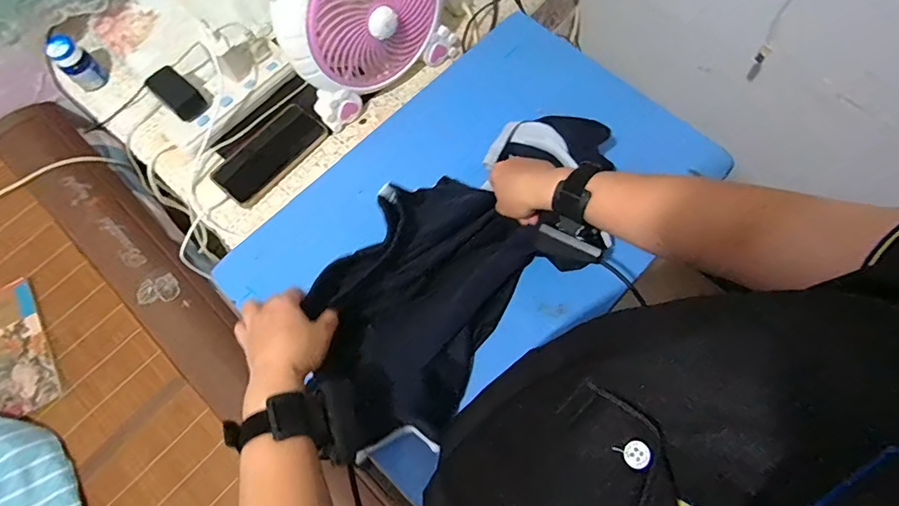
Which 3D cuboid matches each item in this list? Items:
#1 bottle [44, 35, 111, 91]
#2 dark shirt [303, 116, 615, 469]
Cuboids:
[{"bbox_3d":[-0.538,-0.274,0.715,0.044,0.078,0.036,-42,74,-13],"label":"bottle"},{"bbox_3d":[0.005,0.001,0.564,0.186,0.091,0.422,31,75,12],"label":"dark shirt"}]

